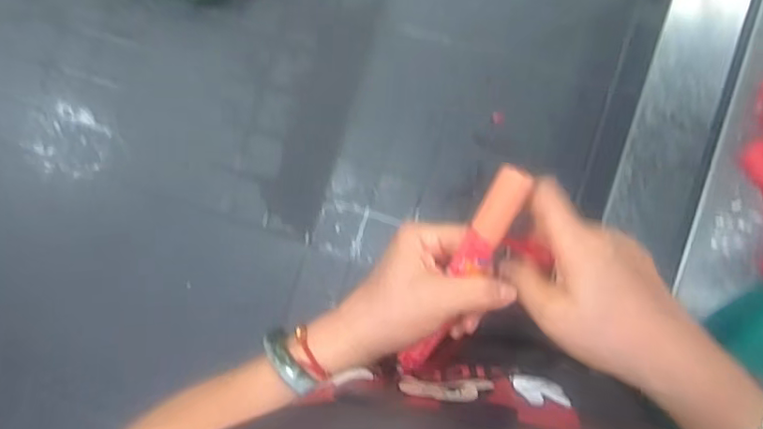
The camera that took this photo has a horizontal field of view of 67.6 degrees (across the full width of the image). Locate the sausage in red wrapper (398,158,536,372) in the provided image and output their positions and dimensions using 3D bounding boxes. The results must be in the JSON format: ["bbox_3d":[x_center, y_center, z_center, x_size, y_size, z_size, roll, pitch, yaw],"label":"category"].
[{"bbox_3d":[0.053,0.041,0.367,0.023,0.017,0.154,26,109,4],"label":"sausage in red wrapper"}]

